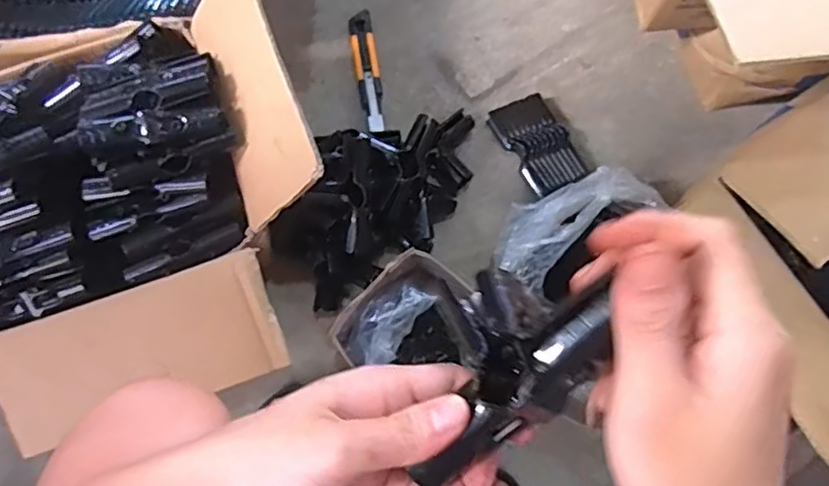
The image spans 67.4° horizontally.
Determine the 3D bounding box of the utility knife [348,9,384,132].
[{"bbox_3d":[-0.064,-0.232,0.848,0.032,0.010,0.174,-9,77,-1],"label":"utility knife"}]

